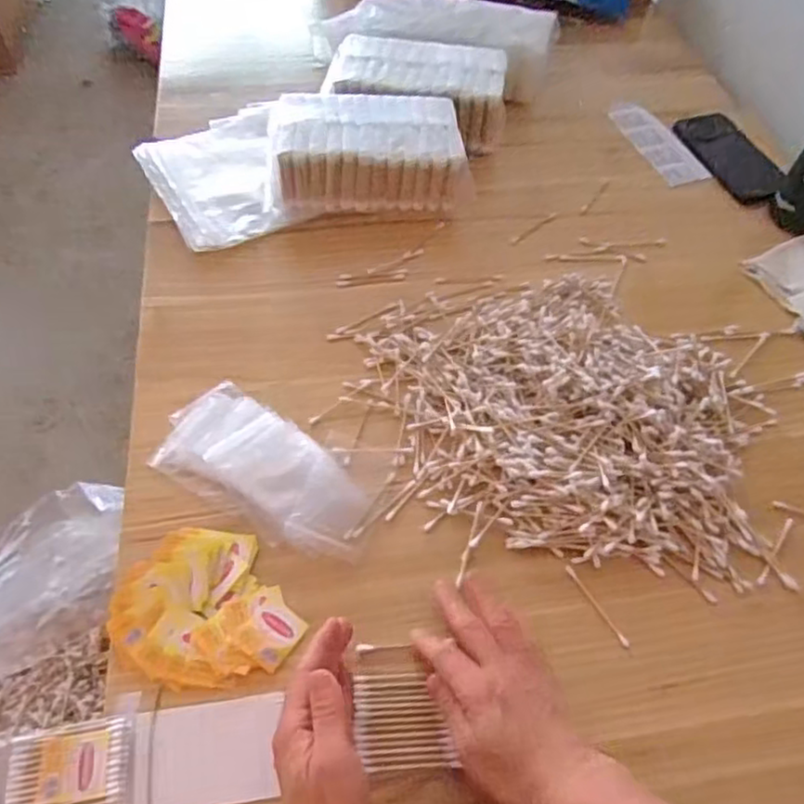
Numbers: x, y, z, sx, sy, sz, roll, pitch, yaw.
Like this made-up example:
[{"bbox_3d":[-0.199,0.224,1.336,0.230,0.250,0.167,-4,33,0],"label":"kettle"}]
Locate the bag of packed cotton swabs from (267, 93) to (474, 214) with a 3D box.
[{"bbox_3d":[-0.039,-0.259,0.707,0.209,0.076,0.125,2,55,-1],"label":"bag of packed cotton swabs"}]

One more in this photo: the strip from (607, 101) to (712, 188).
[{"bbox_3d":[0.304,-0.309,0.795,0.058,0.014,0.143,-13,57,-11],"label":"strip"}]

